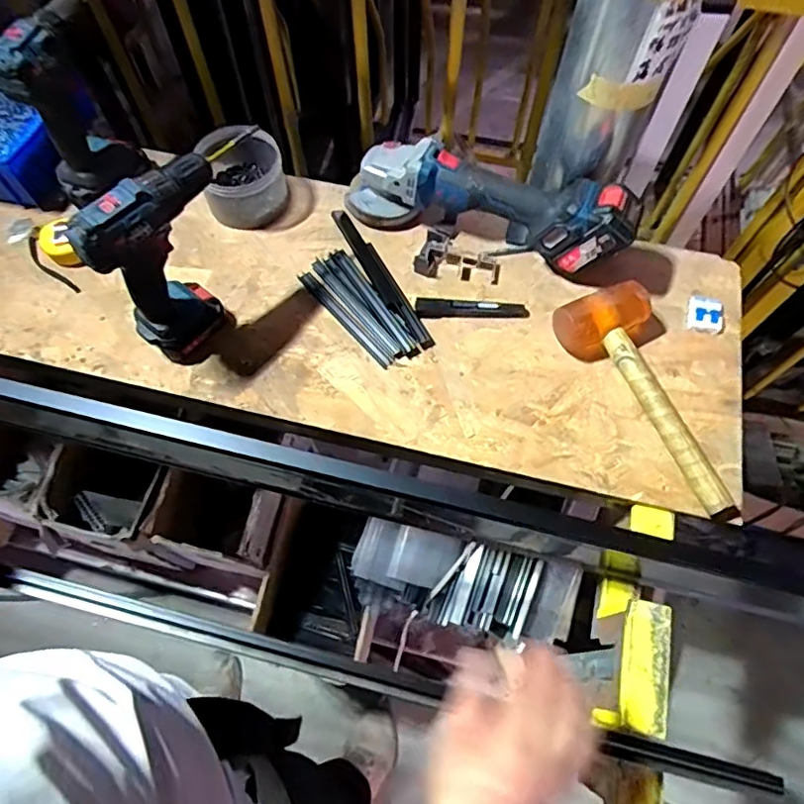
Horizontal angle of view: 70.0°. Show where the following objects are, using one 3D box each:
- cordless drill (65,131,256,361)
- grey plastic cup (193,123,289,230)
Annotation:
[{"bbox_3d":[-0.241,-0.160,0.654,0.071,0.221,0.176,31,68,12],"label":"cordless drill"},{"bbox_3d":[-0.221,-0.319,0.814,0.104,0.077,0.113,0,65,-1],"label":"grey plastic cup"}]

